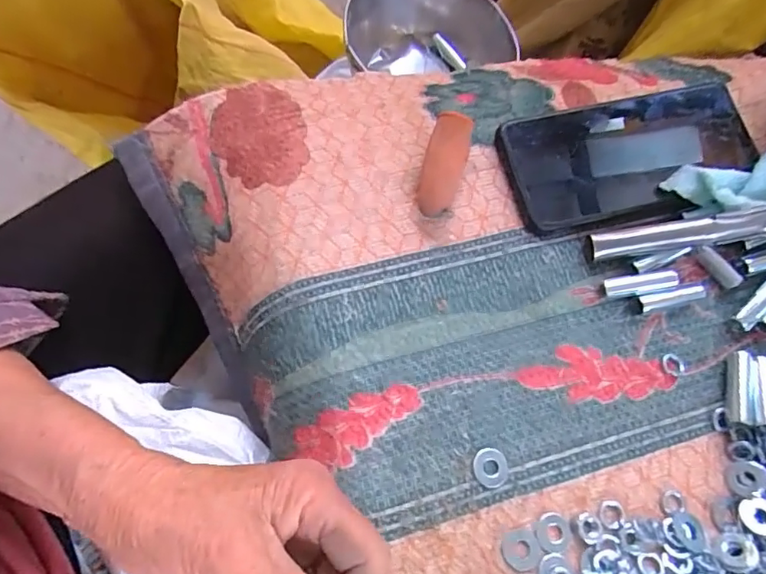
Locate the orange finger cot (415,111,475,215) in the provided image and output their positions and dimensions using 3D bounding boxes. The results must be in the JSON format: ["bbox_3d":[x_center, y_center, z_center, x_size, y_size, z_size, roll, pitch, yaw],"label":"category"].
[{"bbox_3d":[0.036,-0.071,0.310,0.023,0.023,0.062,17,69,2],"label":"orange finger cot"}]

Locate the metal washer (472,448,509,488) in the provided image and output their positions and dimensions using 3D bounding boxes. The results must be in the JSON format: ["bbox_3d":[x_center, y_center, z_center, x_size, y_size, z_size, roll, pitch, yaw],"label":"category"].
[{"bbox_3d":[0.056,0.093,0.265,0.018,0.004,0.019,1,69,-3],"label":"metal washer"}]

